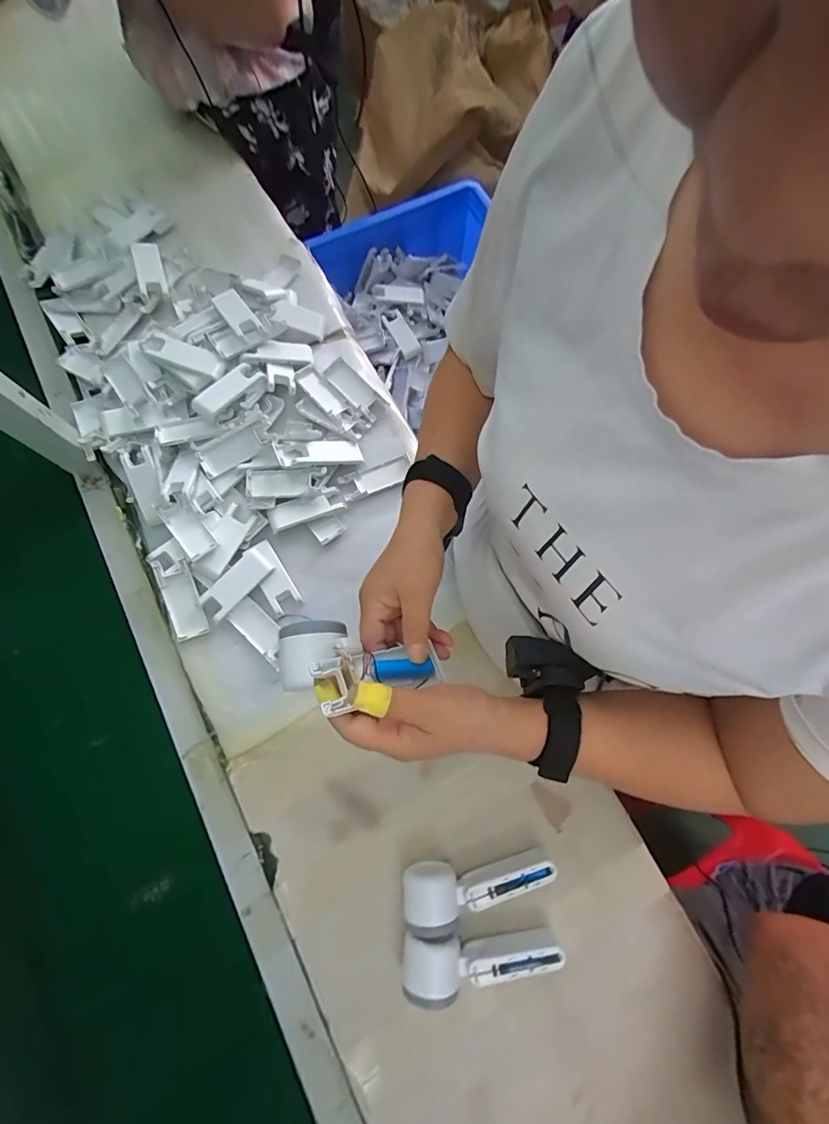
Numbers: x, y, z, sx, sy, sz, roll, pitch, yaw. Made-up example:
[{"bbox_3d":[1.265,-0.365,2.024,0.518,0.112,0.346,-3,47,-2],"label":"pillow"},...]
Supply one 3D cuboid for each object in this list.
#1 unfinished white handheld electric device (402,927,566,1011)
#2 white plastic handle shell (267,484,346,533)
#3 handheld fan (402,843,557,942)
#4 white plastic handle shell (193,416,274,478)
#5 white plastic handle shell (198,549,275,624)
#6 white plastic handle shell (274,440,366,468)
[{"bbox_3d":[0.071,0.432,0.492,0.166,0.055,0.055,3,75,0],"label":"unfinished white handheld electric device"},{"bbox_3d":[-0.152,-0.074,0.643,0.102,0.021,0.039,-24,77,-7],"label":"white plastic handle shell"},{"bbox_3d":[0.073,0.364,0.511,0.169,0.050,0.055,-6,75,-2],"label":"handheld fan"},{"bbox_3d":[-0.243,-0.157,0.622,0.103,0.020,0.045,-35,78,-9],"label":"white plastic handle shell"},{"bbox_3d":[-0.234,0.029,0.606,0.040,0.018,0.096,43,78,-2],"label":"white plastic handle shell"},{"bbox_3d":[-0.134,-0.154,0.646,0.120,0.018,0.038,-7,74,-23],"label":"white plastic handle shell"}]

